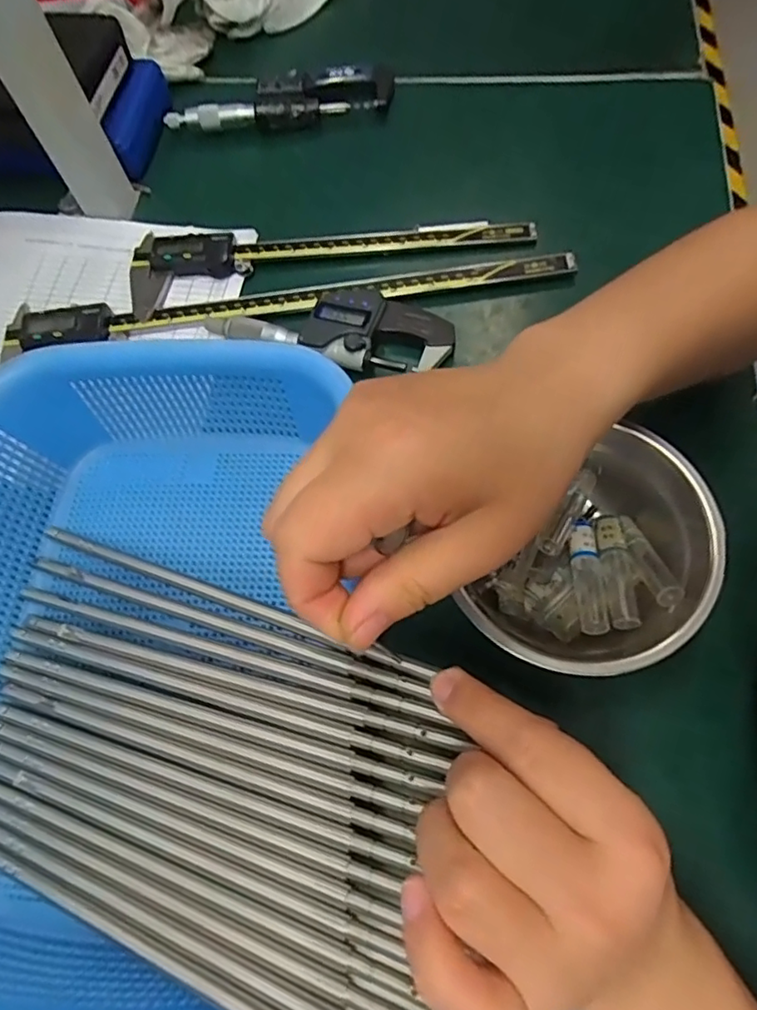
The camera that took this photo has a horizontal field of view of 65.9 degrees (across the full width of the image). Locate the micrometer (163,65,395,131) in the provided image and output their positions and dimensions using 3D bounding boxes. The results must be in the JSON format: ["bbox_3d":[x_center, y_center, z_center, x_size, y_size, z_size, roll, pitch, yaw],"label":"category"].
[{"bbox_3d":[-0.078,-0.322,0.464,0.180,0.020,0.051,-12,66,-1],"label":"micrometer"}]

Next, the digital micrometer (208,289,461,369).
[{"bbox_3d":[-0.031,-0.120,0.374,0.157,0.018,0.062,9,67,8],"label":"digital micrometer"}]

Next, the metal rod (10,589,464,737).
[{"bbox_3d":[-0.084,0.062,0.263,0.246,0.004,0.007,7,64,28],"label":"metal rod"}]

